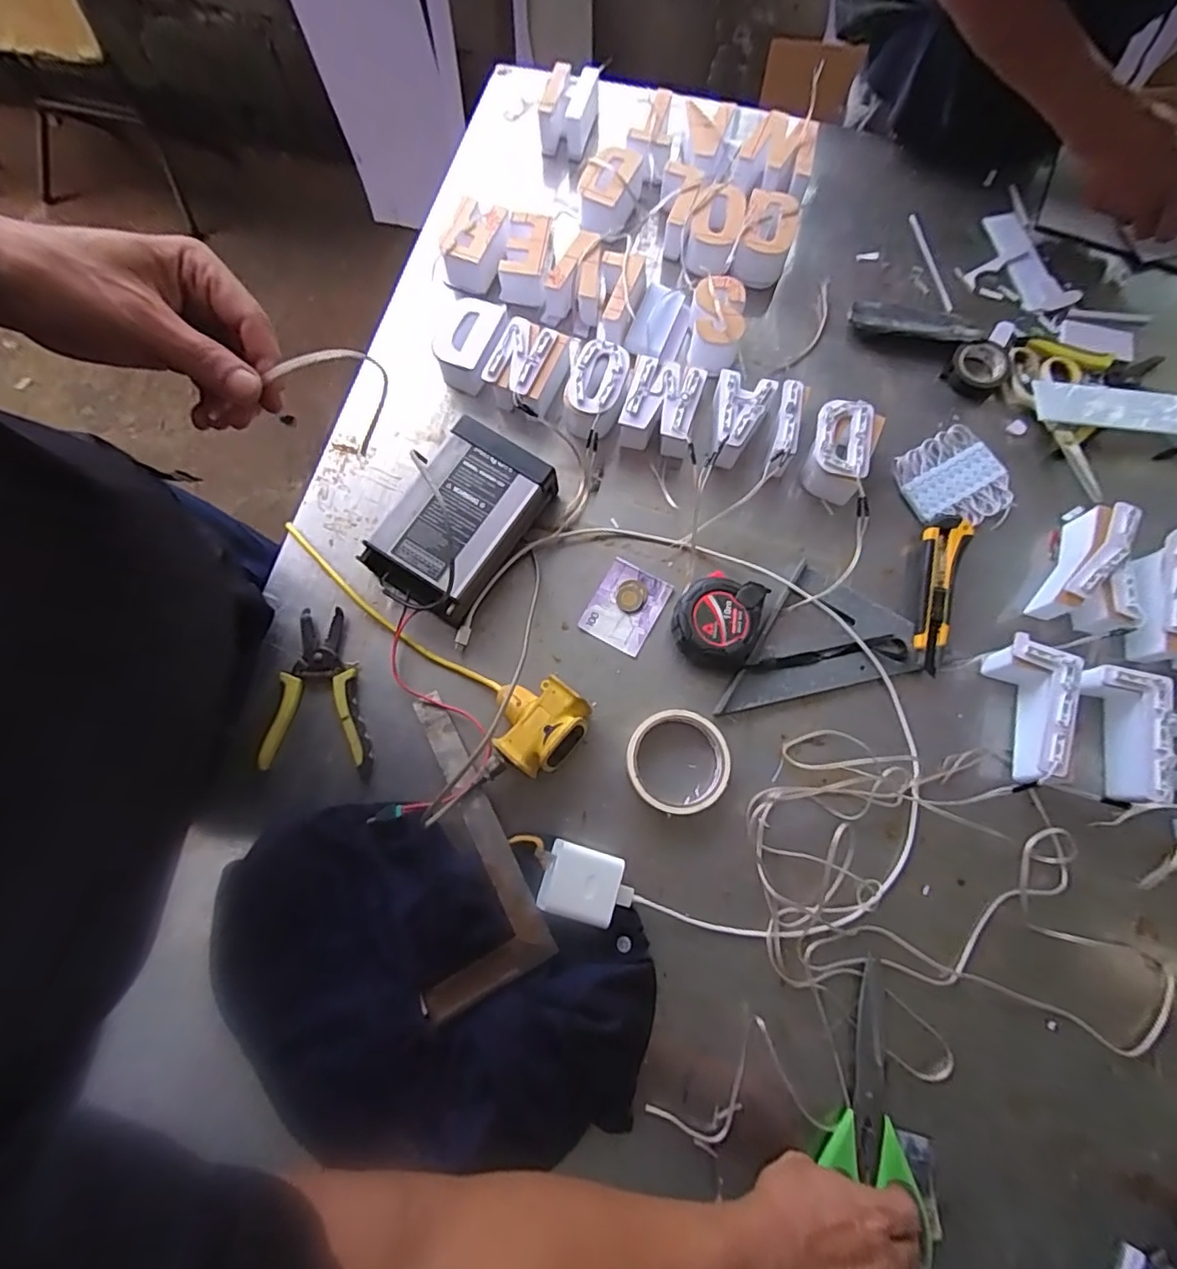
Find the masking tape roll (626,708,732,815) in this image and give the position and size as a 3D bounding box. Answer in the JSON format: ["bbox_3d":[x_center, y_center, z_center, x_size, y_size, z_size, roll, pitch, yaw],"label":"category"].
[{"bbox_3d":[0.079,0.113,0.517,0.089,0.028,0.088,0,76,-1],"label":"masking tape roll"}]

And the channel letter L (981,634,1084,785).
[{"bbox_3d":[0.389,0.068,0.521,0.065,0.050,0.121,23,77,5],"label":"channel letter L"}]

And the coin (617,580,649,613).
[{"bbox_3d":[0.043,-0.039,0.569,0.030,0.004,0.032,0,76,-1],"label":"coin"}]

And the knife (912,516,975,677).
[{"bbox_3d":[0.334,-0.041,0.560,0.037,0.028,0.157,18,76,4],"label":"knife"}]

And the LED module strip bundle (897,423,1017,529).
[{"bbox_3d":[0.370,-0.156,0.589,0.097,0.013,0.098,-28,78,-7],"label":"LED module strip bundle"}]

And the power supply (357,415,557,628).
[{"bbox_3d":[-0.128,-0.115,0.565,0.120,0.055,0.188,33,78,7],"label":"power supply"}]

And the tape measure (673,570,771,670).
[{"bbox_3d":[0.119,-0.014,0.544,0.072,0.040,0.086,27,77,6],"label":"tape measure"}]

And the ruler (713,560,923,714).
[{"bbox_3d":[0.219,0.031,0.544,0.134,0.017,0.176,35,78,8],"label":"ruler"}]

